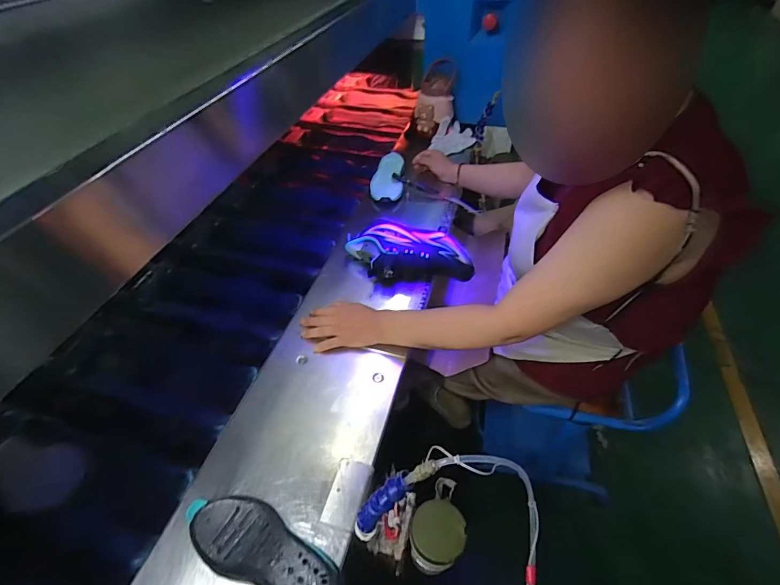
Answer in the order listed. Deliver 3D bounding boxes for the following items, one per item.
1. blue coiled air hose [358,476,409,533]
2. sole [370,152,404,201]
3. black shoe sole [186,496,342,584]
[{"bbox_3d":[-0.013,0.245,0.451,0.020,0.120,0.022,3,42,-31],"label":"blue coiled air hose"},{"bbox_3d":[-0.008,-0.320,1.073,0.088,0.020,0.205,-3,54,8],"label":"sole"},{"bbox_3d":[-0.154,0.318,0.478,0.215,0.033,0.077,22,50,19],"label":"black shoe sole"}]

